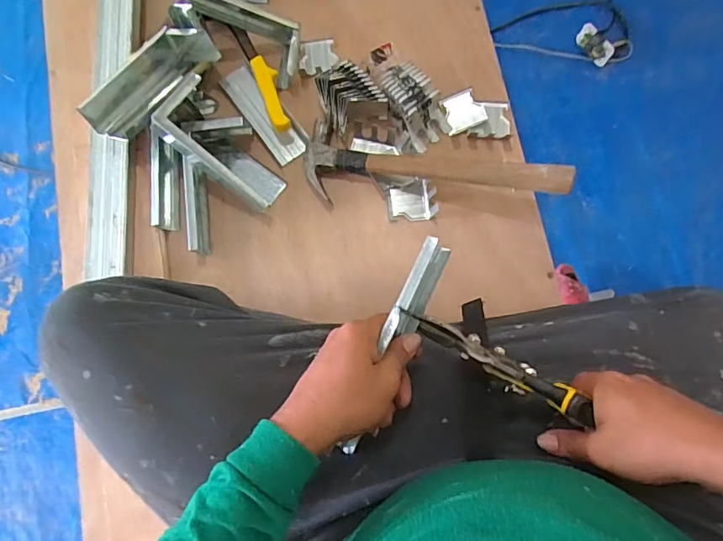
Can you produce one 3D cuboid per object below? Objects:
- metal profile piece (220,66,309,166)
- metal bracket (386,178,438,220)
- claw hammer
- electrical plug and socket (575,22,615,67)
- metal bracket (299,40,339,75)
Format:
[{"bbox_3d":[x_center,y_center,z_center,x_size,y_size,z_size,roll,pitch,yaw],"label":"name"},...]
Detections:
[{"bbox_3d":[-0.127,-0.207,0.634,0.048,0.013,0.147,-36,80,-3],"label":"metal profile piece"},{"bbox_3d":[0.062,-0.087,0.598,0.058,0.018,0.049,-7,80,2],"label":"metal bracket"},{"bbox_3d":[0.081,-0.119,0.570,0.307,0.023,0.084,9,83,16],"label":"claw hammer"},{"bbox_3d":[0.644,-0.624,1.338,0.056,0.055,0.117,-40,83,-3],"label":"electrical plug and socket"},{"bbox_3d":[-0.056,-0.281,0.640,0.047,0.015,0.050,-2,80,3],"label":"metal bracket"}]

